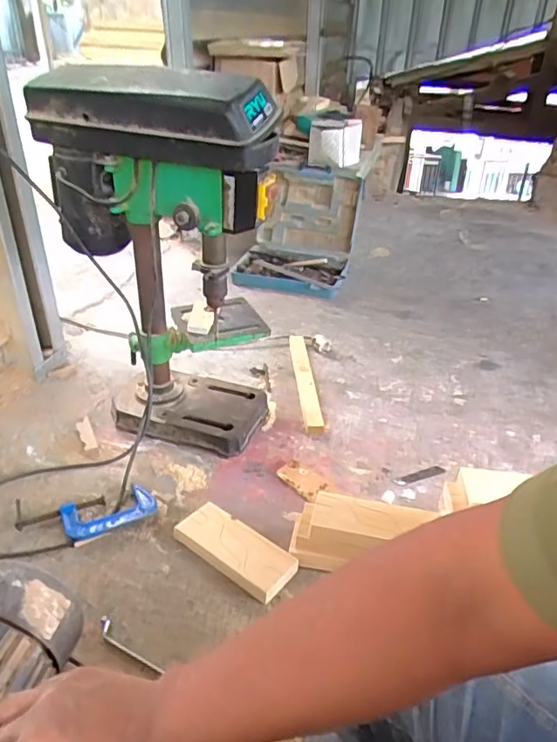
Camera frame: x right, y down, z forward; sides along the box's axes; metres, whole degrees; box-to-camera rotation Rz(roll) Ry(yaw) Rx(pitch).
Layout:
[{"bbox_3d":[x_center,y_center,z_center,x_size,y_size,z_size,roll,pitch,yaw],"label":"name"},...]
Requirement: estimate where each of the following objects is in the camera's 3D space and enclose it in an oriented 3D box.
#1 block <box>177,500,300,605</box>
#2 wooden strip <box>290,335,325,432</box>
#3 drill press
[{"bbox_3d":[-0.061,0.261,0.794,0.178,0.032,0.072,24,37,32],"label":"block"},{"bbox_3d":[0.058,0.015,1.200,0.036,0.019,0.363,0,31,-4],"label":"wooden strip"},{"bbox_3d":[-0.195,-0.181,0.968,0.377,0.591,0.226,12,32,15],"label":"drill press"}]

